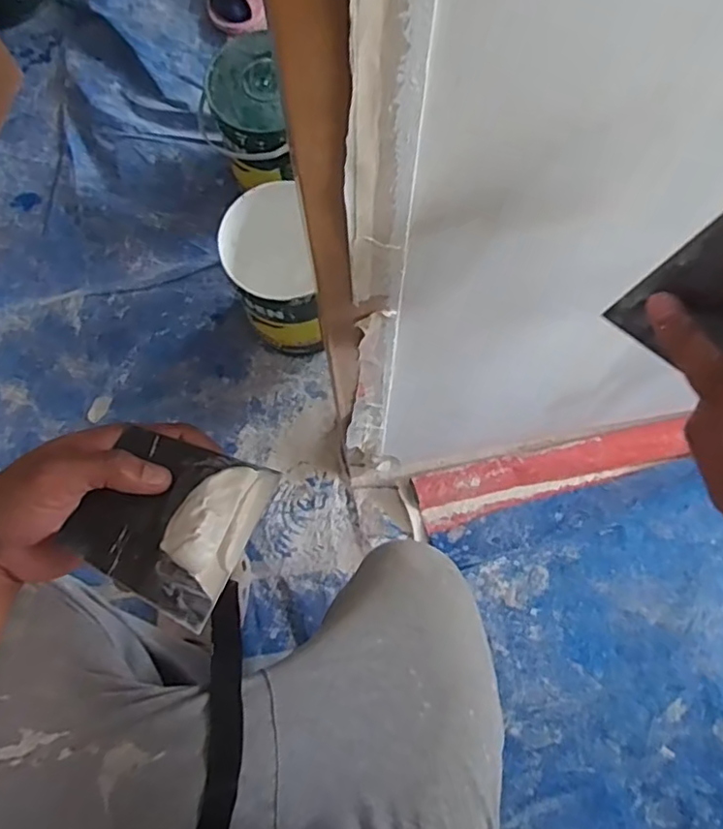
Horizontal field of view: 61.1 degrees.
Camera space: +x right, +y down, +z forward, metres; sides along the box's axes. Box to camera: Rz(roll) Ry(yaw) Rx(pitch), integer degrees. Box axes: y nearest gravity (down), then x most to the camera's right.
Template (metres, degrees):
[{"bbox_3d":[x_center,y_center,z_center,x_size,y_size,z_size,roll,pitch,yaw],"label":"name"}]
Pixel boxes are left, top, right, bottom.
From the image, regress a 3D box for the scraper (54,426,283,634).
[{"bbox_3d":[-0.110,0.057,0.346,0.096,0.027,0.091,24,77,6],"label":"scraper"}]

